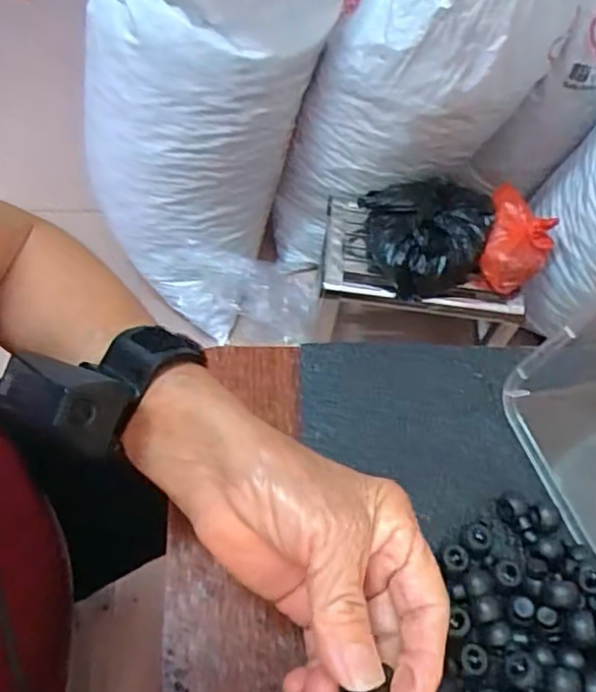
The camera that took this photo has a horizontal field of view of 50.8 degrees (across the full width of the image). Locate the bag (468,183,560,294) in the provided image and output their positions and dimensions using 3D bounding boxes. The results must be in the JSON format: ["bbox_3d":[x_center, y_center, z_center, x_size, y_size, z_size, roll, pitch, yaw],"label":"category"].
[{"bbox_3d":[0.318,-0.156,0.919,0.094,0.073,0.168,19,58,6],"label":"bag"}]

